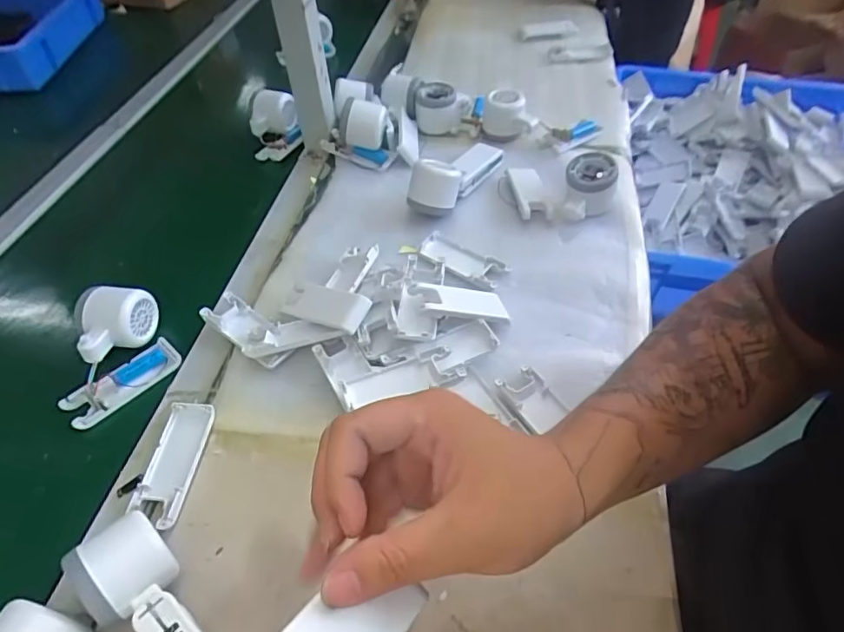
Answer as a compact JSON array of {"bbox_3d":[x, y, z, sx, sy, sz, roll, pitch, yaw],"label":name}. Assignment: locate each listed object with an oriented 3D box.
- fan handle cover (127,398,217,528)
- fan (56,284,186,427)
[{"bbox_3d":[-0.208,0.122,0.441,0.041,0.018,0.101,4,50,6],"label":"fan handle cover"},{"bbox_3d":[-0.297,0.029,0.496,0.107,0.054,0.100,-30,55,-22],"label":"fan"}]

